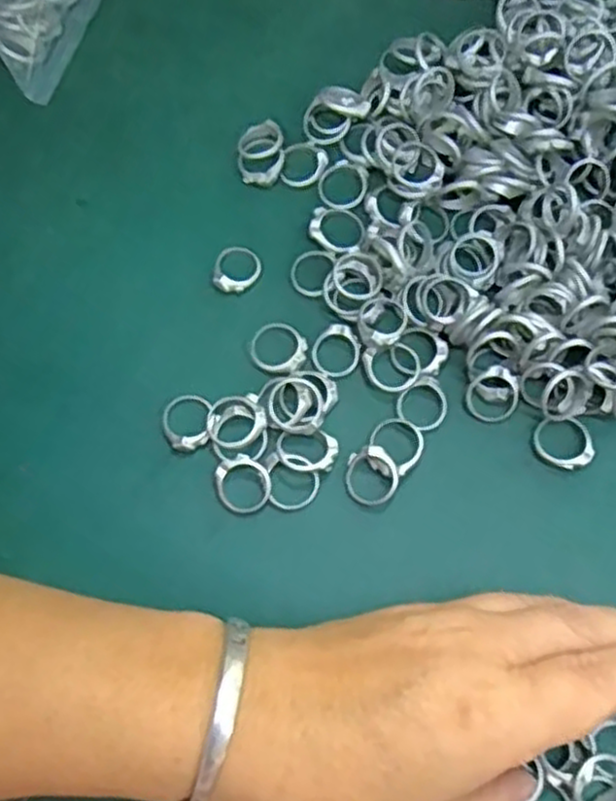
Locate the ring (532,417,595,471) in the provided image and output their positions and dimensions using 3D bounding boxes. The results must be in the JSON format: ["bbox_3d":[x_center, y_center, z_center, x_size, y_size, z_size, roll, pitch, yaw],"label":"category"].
[{"bbox_3d":[0.097,0.016,0.286,0.021,0.004,0.021,0,73,0],"label":"ring"}]

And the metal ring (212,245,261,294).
[{"bbox_3d":[-0.029,-0.055,0.308,0.018,0.006,0.022,5,73,1],"label":"metal ring"}]

